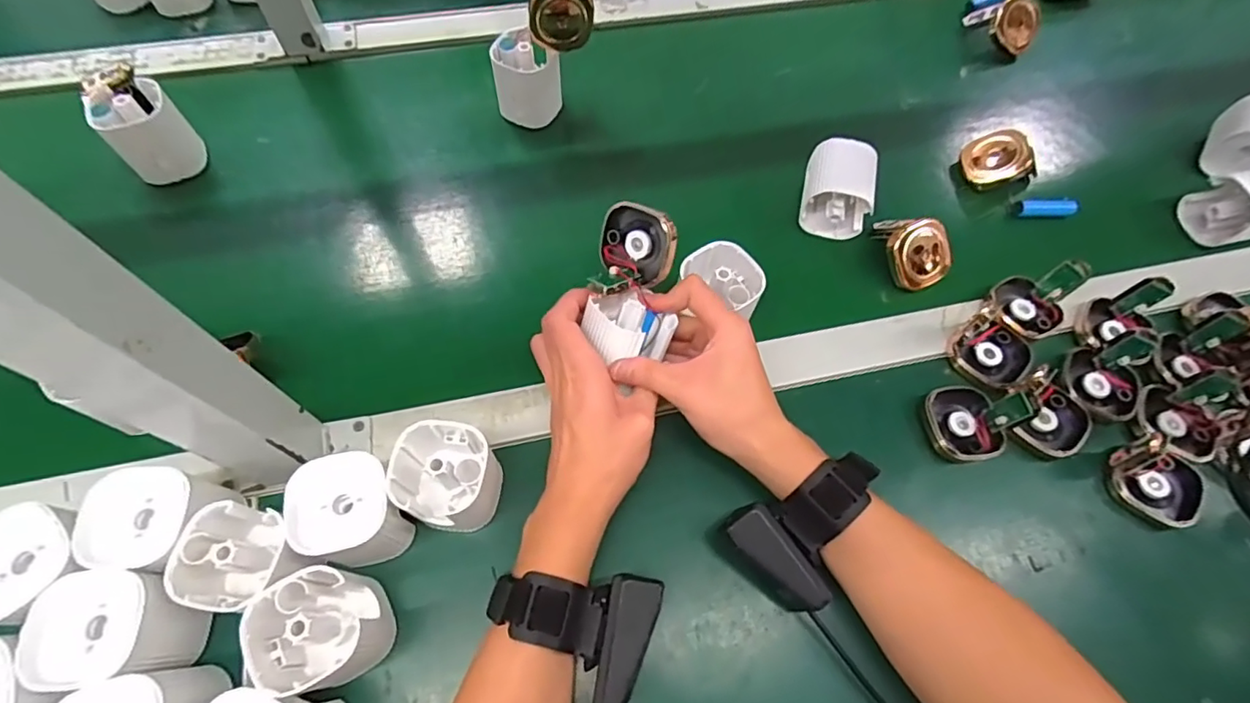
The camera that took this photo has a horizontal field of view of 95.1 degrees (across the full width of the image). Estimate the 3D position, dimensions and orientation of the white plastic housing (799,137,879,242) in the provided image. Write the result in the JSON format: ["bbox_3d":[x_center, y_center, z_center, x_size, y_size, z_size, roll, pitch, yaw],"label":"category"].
[{"bbox_3d":[0.183,-0.138,0.496,0.054,0.061,0.065,15,64,5],"label":"white plastic housing"}]

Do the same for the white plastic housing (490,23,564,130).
[{"bbox_3d":[-0.091,-0.250,0.527,0.052,0.066,0.050,1,64,-2],"label":"white plastic housing"}]

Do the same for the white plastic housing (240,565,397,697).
[{"bbox_3d":[-0.165,0.155,0.319,0.058,0.068,0.057,-16,66,-9],"label":"white plastic housing"}]

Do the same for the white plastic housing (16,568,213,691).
[{"bbox_3d":[-0.271,0.149,0.310,0.055,0.059,0.052,-2,64,-3],"label":"white plastic housing"}]

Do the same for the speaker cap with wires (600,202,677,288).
[{"bbox_3d":[0.008,-0.073,0.388,0.054,0.049,0.022,21,23,12],"label":"speaker cap with wires"}]

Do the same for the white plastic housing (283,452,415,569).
[{"bbox_3d":[-0.162,0.096,0.346,0.053,0.067,0.054,-16,66,-9],"label":"white plastic housing"}]

